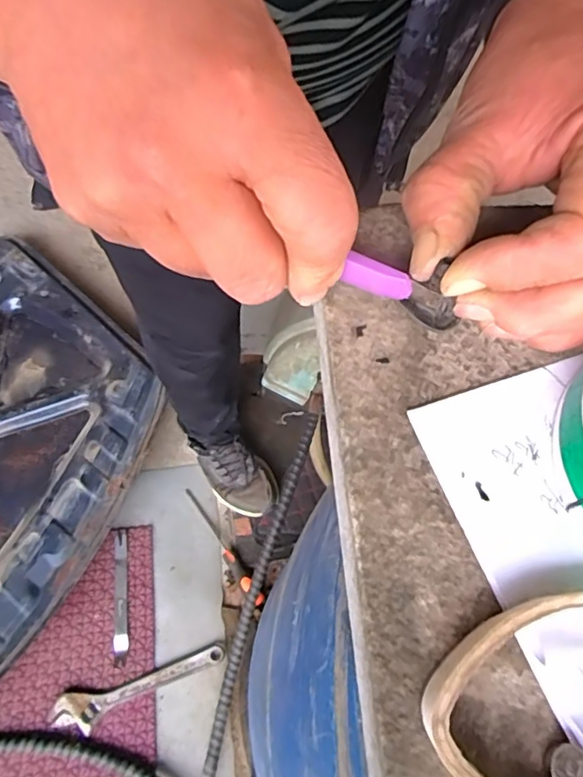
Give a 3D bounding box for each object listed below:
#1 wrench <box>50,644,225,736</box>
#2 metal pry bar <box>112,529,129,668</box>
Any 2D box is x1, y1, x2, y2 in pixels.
[{"bbox_3d":[-0.252,0.504,0.939,0.283,0.018,0.061,-15,65,-14],"label":"wrench"},{"bbox_3d":[-0.309,0.374,1.017,0.025,0.010,0.233,-4,57,-8],"label":"metal pry bar"}]

